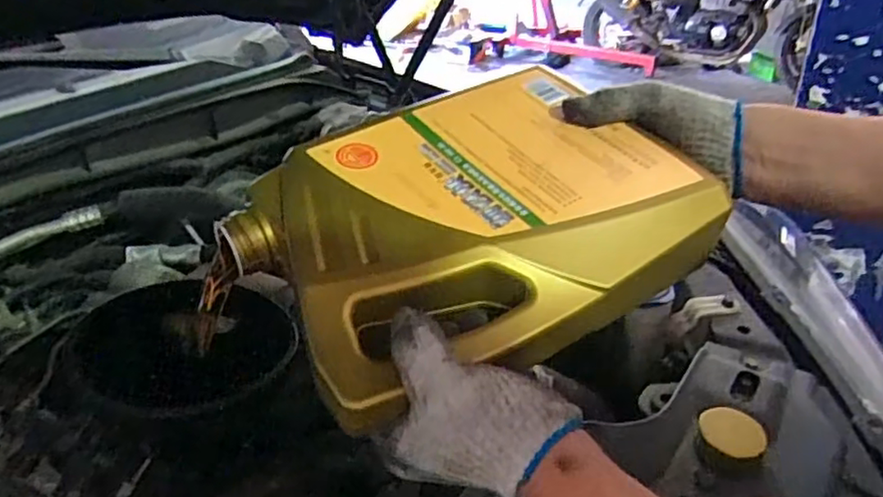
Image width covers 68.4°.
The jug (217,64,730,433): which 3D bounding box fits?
[{"bbox_3d":[0.025,-0.012,0.468,0.319,0.095,0.220,-25,58,-22],"label":"jug"}]

